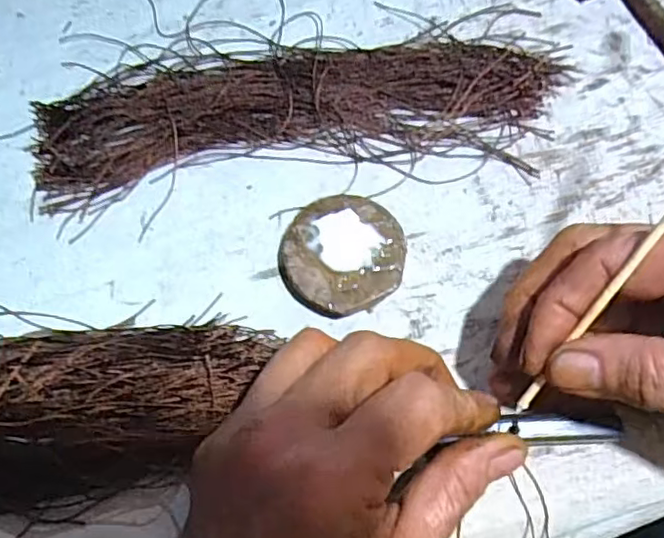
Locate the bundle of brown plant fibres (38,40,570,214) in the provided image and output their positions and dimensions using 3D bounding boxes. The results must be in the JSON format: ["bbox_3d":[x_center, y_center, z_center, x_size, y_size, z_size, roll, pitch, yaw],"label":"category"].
[{"bbox_3d":[-0.017,-0.070,0.272,0.229,0.017,0.069,-3,70,-2],"label":"bundle of brown plant fibres"}]

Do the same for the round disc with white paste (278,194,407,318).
[{"bbox_3d":[0.004,-0.006,0.248,0.048,0.011,0.047,0,69,-1],"label":"round disc with white paste"}]

